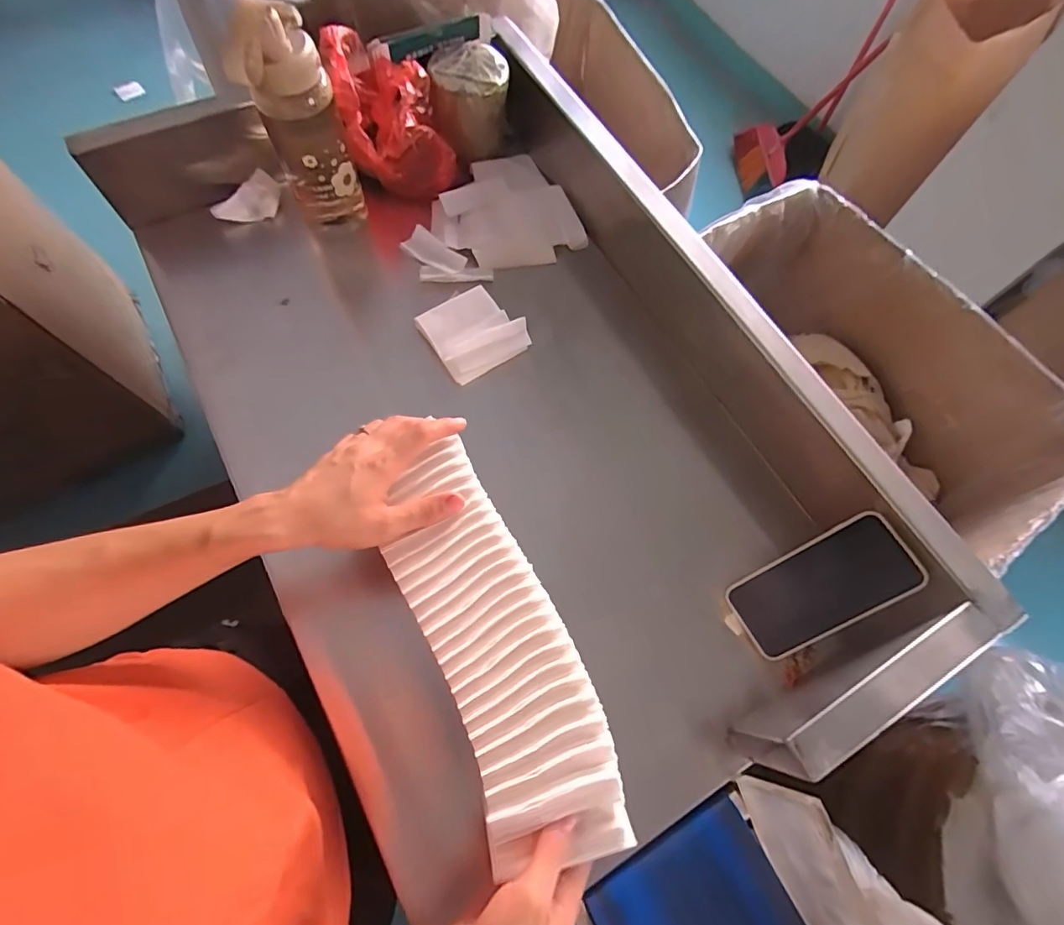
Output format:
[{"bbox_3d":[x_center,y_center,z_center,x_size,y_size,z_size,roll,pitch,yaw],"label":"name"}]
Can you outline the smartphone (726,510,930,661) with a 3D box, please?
[{"bbox_3d":[0.261,0.113,0.475,0.153,0.008,0.076,-36,72,17],"label":"smartphone"}]

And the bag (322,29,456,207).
[{"bbox_3d":[-0.166,-0.406,0.625,0.116,0.129,0.124,-19,70,-10],"label":"bag"}]

